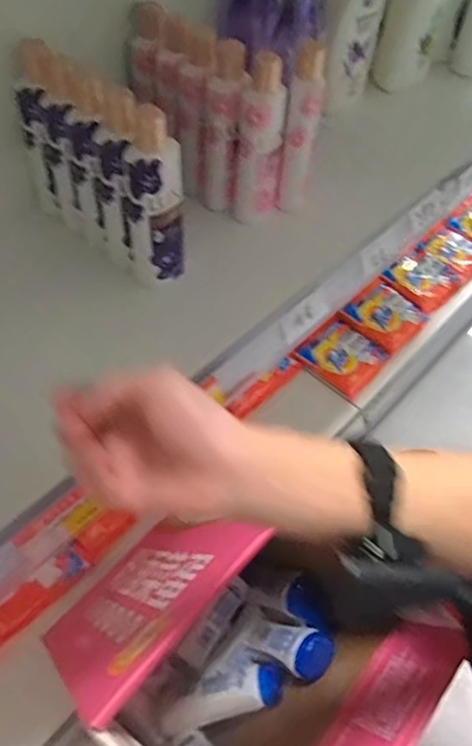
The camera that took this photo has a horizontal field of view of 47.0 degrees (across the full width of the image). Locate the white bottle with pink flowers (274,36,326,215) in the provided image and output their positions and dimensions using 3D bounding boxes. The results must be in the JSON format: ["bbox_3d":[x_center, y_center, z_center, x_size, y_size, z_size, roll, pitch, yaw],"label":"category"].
[{"bbox_3d":[0.074,-0.262,0.597,0.040,0.165,0.046,11,54,3],"label":"white bottle with pink flowers"}]

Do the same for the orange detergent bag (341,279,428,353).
[{"bbox_3d":[0.346,-0.143,1.238,0.158,0.035,0.166,35,59,19],"label":"orange detergent bag"}]

